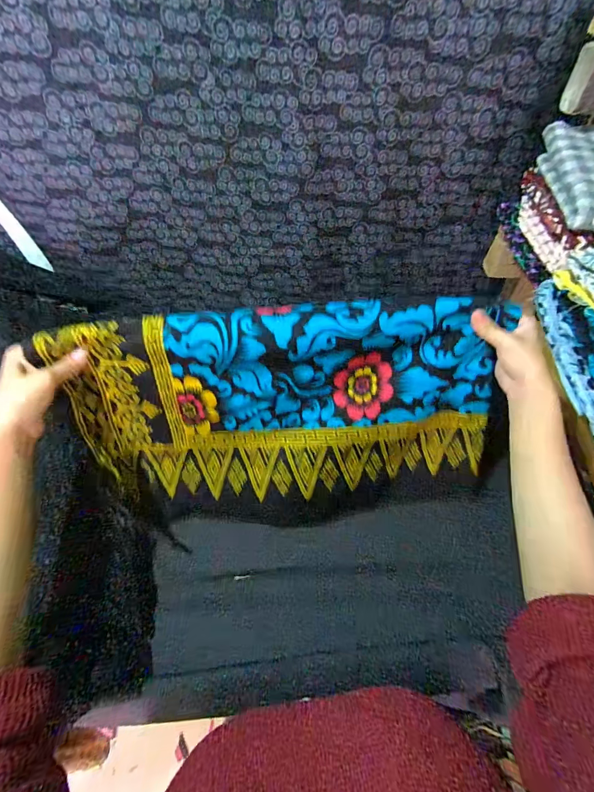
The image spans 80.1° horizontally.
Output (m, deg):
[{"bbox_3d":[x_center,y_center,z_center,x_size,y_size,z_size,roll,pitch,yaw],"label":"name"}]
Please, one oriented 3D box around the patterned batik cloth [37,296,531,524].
[{"bbox_3d":[0.001,0.036,0.434,0.488,0.300,0.053,-5,24,-3],"label":"patterned batik cloth"}]

